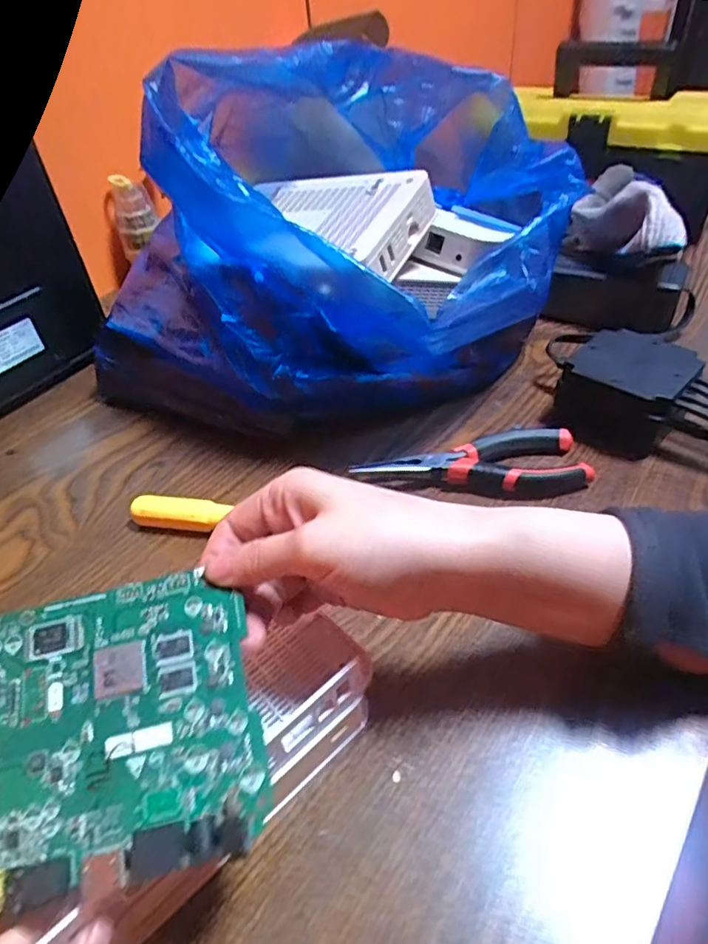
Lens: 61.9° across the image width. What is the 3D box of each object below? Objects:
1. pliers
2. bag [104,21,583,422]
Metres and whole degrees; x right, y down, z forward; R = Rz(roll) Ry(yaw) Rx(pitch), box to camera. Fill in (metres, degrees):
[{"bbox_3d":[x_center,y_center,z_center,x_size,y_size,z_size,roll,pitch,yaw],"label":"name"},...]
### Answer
[{"bbox_3d":[0.082,-0.004,0.414,0.156,0.018,0.048,-5,41,-1],"label":"pliers"},{"bbox_3d":[-0.025,-0.183,0.483,0.361,0.234,0.256,11,44,16],"label":"bag"}]

